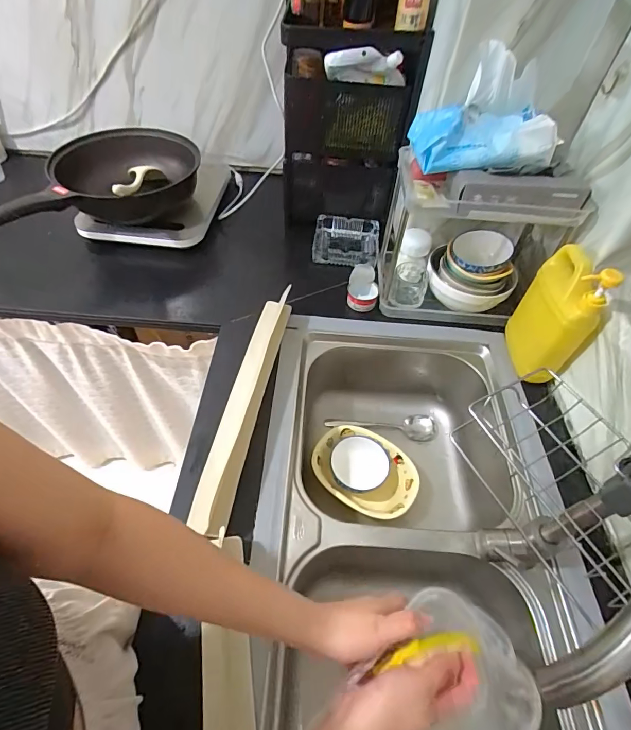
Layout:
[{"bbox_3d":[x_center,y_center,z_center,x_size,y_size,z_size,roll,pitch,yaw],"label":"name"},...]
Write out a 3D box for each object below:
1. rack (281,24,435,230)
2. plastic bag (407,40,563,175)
[{"bbox_3d":[0.059,-0.485,0.855,0.250,0.378,0.144,2,52,-1],"label":"rack"},{"bbox_3d":[0.264,-0.382,0.599,0.200,0.140,0.110,2,52,-1],"label":"plastic bag"}]

